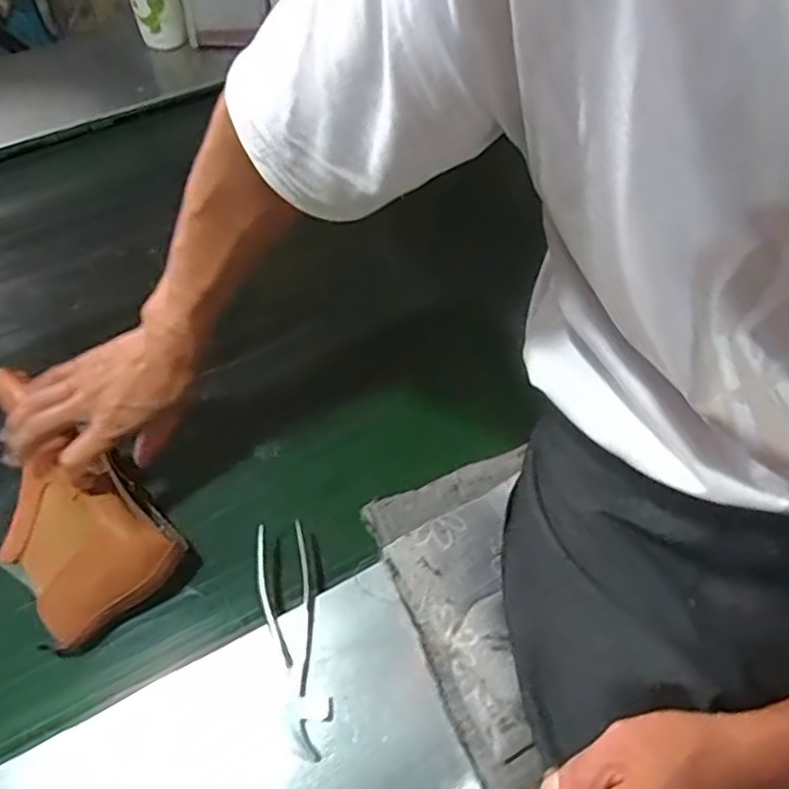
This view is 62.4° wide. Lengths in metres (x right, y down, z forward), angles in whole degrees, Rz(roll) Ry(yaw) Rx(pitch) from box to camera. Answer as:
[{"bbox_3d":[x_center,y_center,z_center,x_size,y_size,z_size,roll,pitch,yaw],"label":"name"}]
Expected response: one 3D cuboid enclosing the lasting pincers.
[{"bbox_3d":[-0.089,0.209,0.571,0.047,0.016,0.194,-7,62,-12],"label":"lasting pincers"}]

